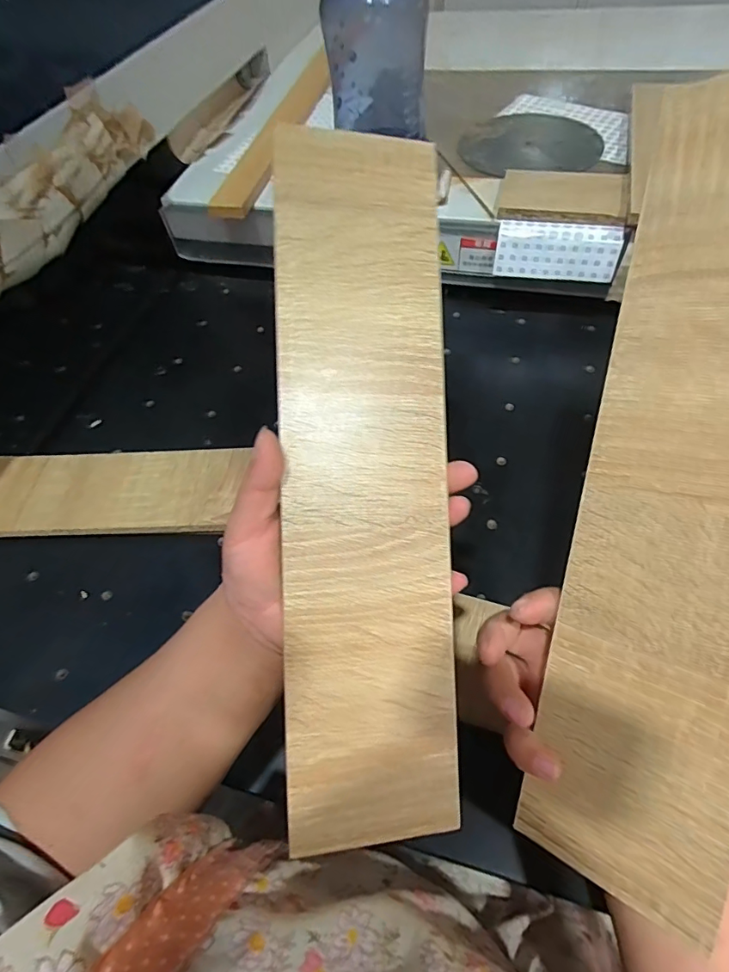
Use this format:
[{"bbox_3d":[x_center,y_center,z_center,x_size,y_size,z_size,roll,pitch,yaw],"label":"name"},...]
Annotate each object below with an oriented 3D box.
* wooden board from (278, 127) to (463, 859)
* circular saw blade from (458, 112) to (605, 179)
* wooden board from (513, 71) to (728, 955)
[{"bbox_3d":[0.003,-0.002,0.261,0.091,0.005,0.365,-1,88,-12],"label":"wooden board"},{"bbox_3d":[0.216,-0.451,0.644,0.172,0.010,0.175,-2,56,4],"label":"circular saw blade"},{"bbox_3d":[0.146,0.008,0.218,0.088,0.004,0.366,14,97,40],"label":"wooden board"}]

